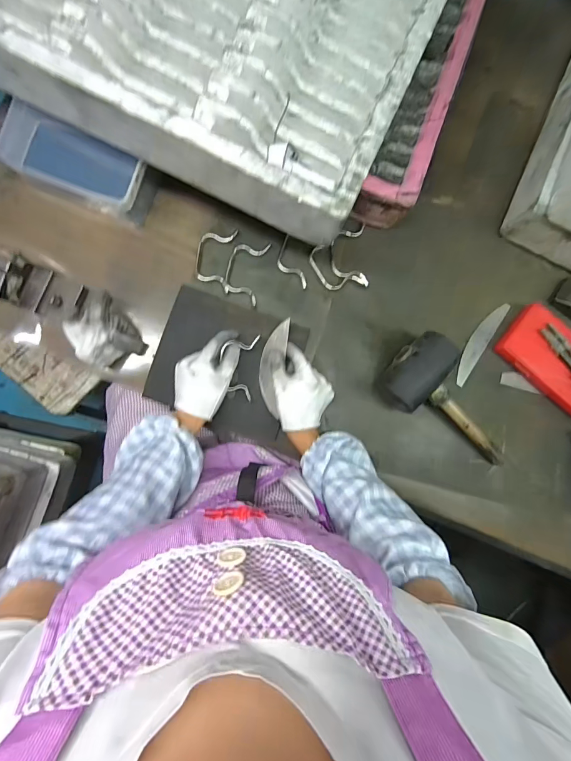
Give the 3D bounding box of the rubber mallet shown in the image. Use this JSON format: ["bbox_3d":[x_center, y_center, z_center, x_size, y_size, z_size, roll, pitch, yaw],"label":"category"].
[{"bbox_3d":[0.249,0.040,0.572,0.233,0.076,0.123,41,83,-17],"label":"rubber mallet"}]

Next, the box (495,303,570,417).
[{"bbox_3d":[0.462,-0.008,0.590,0.250,0.037,0.107,40,83,-2],"label":"box"}]

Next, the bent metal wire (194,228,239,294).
[{"bbox_3d":[-0.106,-0.183,0.556,0.054,0.011,0.100,7,86,-5],"label":"bent metal wire"}]

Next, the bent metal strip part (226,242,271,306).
[{"bbox_3d":[-0.060,-0.166,0.557,0.054,0.010,0.097,14,85,-5],"label":"bent metal strip part"}]

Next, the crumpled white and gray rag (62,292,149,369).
[{"bbox_3d":[-0.252,-0.064,0.516,0.080,0.076,0.085,-28,89,-7],"label":"crumpled white and gray rag"}]

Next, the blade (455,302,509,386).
[{"bbox_3d":[0.315,-0.062,0.602,0.031,0.008,0.152,33,88,1],"label":"blade"}]

